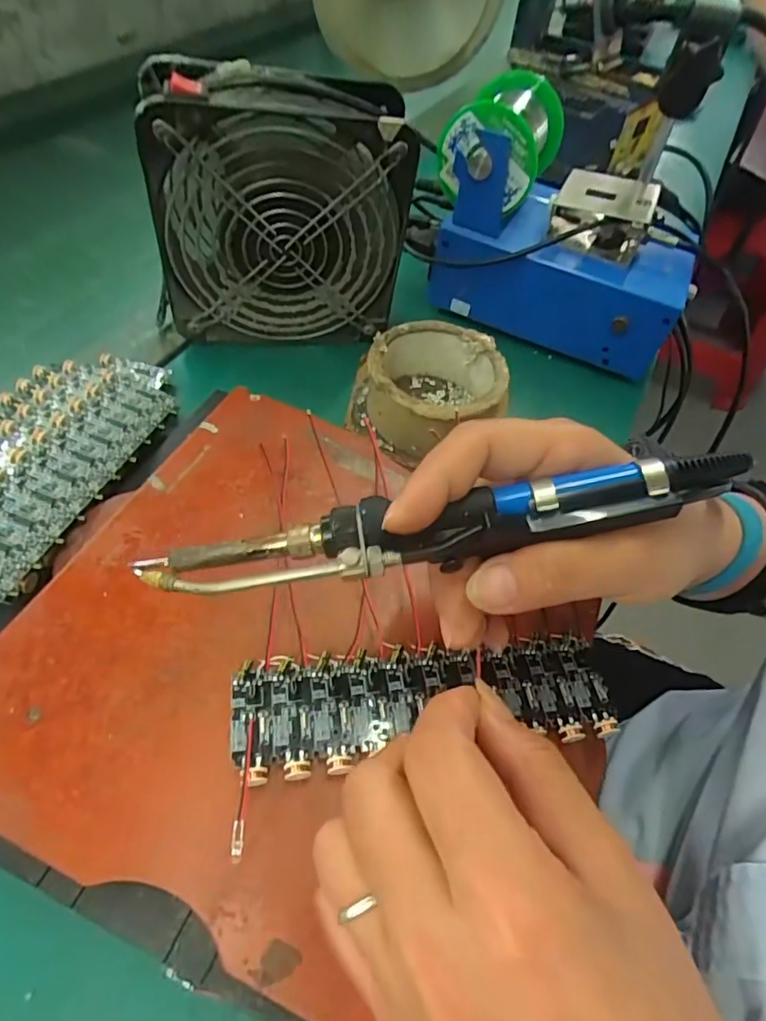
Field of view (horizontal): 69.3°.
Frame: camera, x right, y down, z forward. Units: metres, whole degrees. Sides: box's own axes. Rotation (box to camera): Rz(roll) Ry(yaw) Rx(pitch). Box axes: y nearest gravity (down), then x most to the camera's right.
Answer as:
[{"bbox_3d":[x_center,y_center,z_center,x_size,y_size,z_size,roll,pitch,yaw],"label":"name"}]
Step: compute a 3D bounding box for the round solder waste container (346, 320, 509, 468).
[{"bbox_3d":[0.028,-0.078,0.361,0.097,0.048,0.084,10,53,2],"label":"round solder waste container"}]

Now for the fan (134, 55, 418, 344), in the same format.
[{"bbox_3d":[-0.063,-0.181,0.349,0.154,0.148,0.057,-3,54,-8],"label":"fan"}]

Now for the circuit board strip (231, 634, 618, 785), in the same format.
[{"bbox_3d":[0.019,0.078,0.228,0.155,0.005,0.045,-2,53,-10],"label":"circuit board strip"}]

